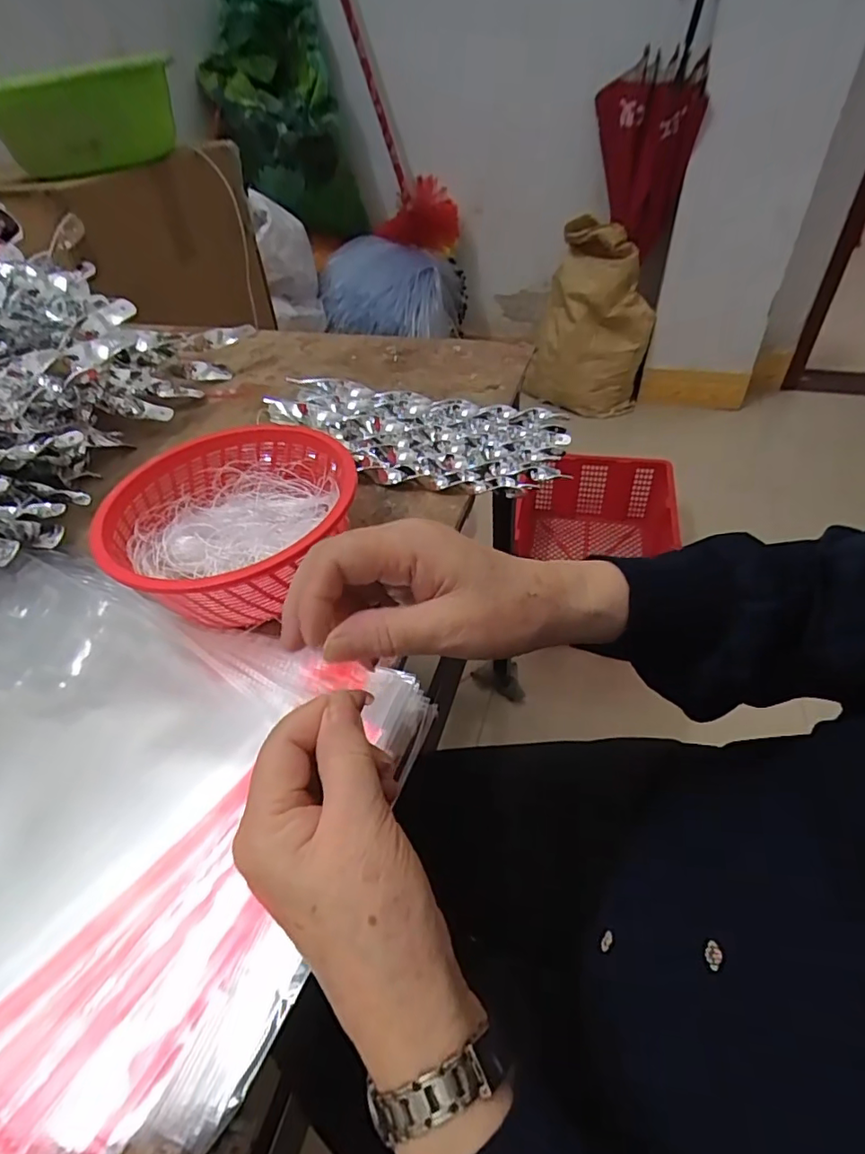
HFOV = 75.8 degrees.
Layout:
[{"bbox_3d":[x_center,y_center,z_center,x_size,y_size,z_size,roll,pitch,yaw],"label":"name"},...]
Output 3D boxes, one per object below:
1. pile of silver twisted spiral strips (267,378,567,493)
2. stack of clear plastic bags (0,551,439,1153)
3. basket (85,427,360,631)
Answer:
[{"bbox_3d":[-0.020,-0.138,0.530,0.286,0.037,0.111,11,48,15],"label":"pile of silver twisted spiral strips"},{"bbox_3d":[-0.241,0.113,0.347,0.424,0.031,0.259,16,50,23],"label":"stack of clear plastic bags"},{"bbox_3d":[-0.147,-0.040,0.419,0.171,0.068,0.170,-37,53,-27],"label":"basket"}]

